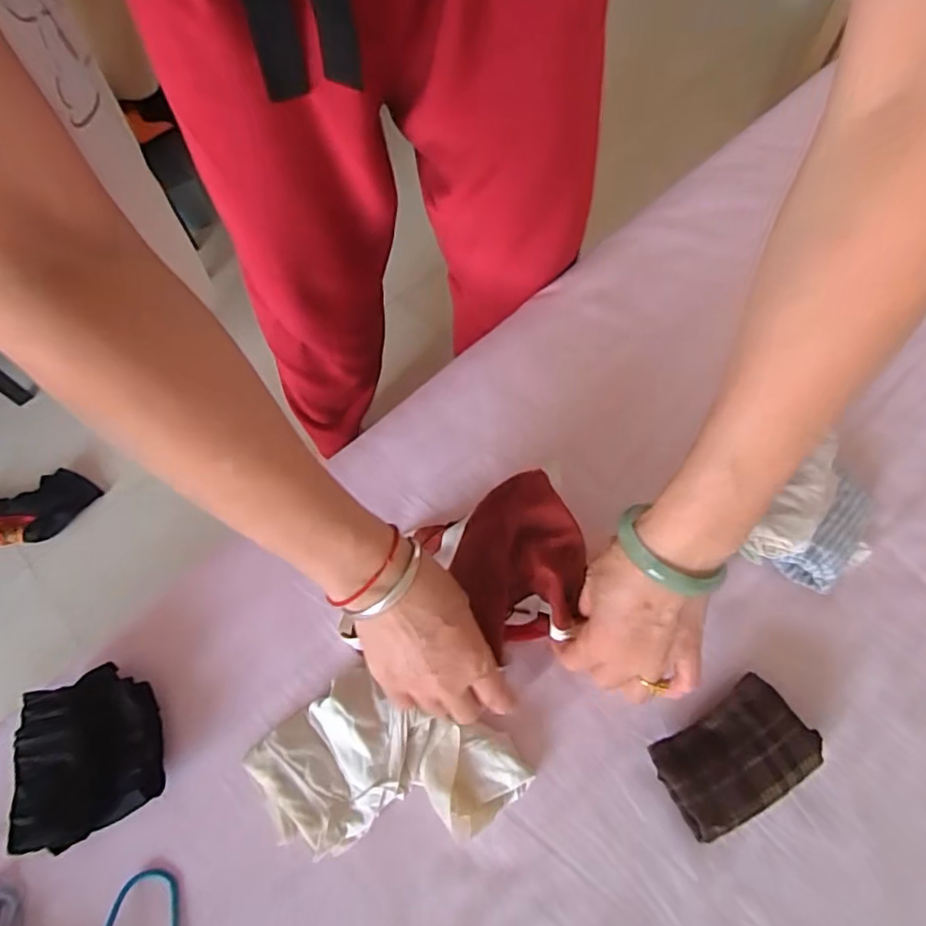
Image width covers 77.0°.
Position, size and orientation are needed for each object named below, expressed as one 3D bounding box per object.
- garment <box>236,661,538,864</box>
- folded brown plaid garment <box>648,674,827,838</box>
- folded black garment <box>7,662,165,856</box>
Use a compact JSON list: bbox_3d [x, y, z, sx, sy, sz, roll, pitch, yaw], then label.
[{"bbox_3d":[-0.054,0.205,0.410,0.184,0.031,0.106,-7,66,-3],"label":"garment"},{"bbox_3d":[0.191,0.205,0.408,0.105,0.036,0.070,-29,69,-12],"label":"folded brown plaid garment"},{"bbox_3d":[-0.266,0.202,0.409,0.102,0.035,0.105,-26,68,-11],"label":"folded black garment"}]

